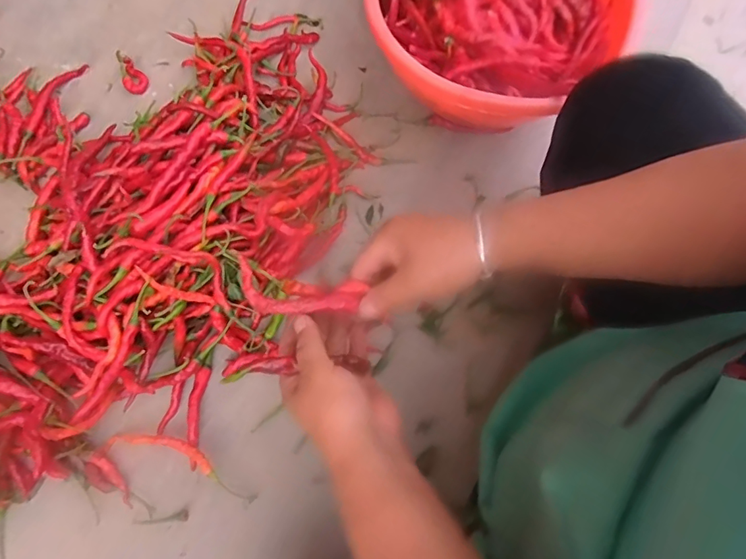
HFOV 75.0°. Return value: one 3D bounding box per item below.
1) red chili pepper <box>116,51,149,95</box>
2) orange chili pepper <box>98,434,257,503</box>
[{"bbox_3d":[-0.329,-0.280,0.662,0.031,0.014,0.058,-28,94,-11],"label":"red chili pepper"},{"bbox_3d":[-0.197,0.185,0.499,0.163,0.019,0.036,17,71,5],"label":"orange chili pepper"}]

